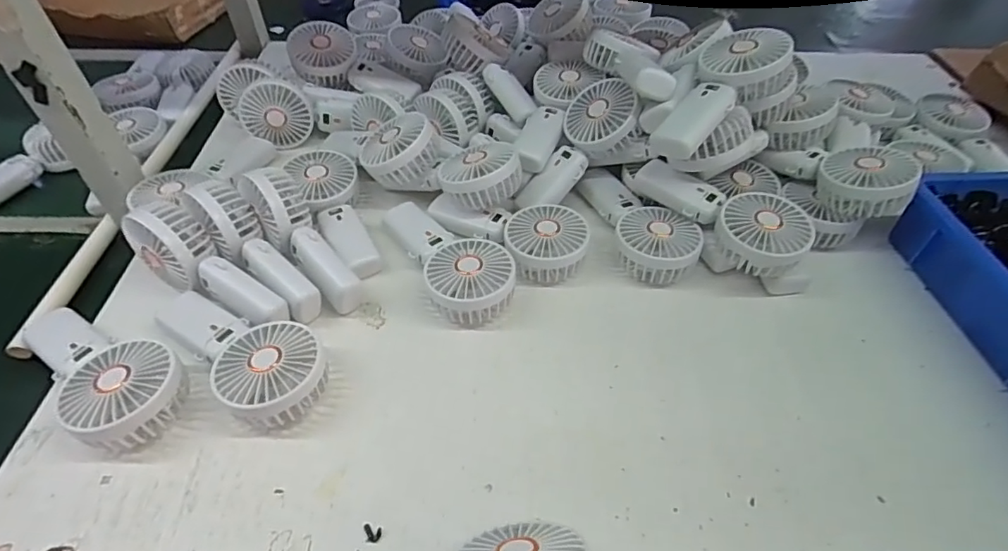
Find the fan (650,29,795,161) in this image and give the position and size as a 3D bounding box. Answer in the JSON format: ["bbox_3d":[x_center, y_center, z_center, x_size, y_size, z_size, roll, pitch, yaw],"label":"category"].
[{"bbox_3d":[0.212,-0.181,0.555,0.182,0.049,0.090,-41,48,-8],"label":"fan"}]

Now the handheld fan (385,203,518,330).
[{"bbox_3d":[-0.054,-0.025,0.559,0.088,0.042,0.182,-20,50,-18],"label":"handheld fan"}]

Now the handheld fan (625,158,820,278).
[{"bbox_3d":[0.224,-0.069,0.563,0.083,0.037,0.185,-30,55,-25],"label":"handheld fan"}]

